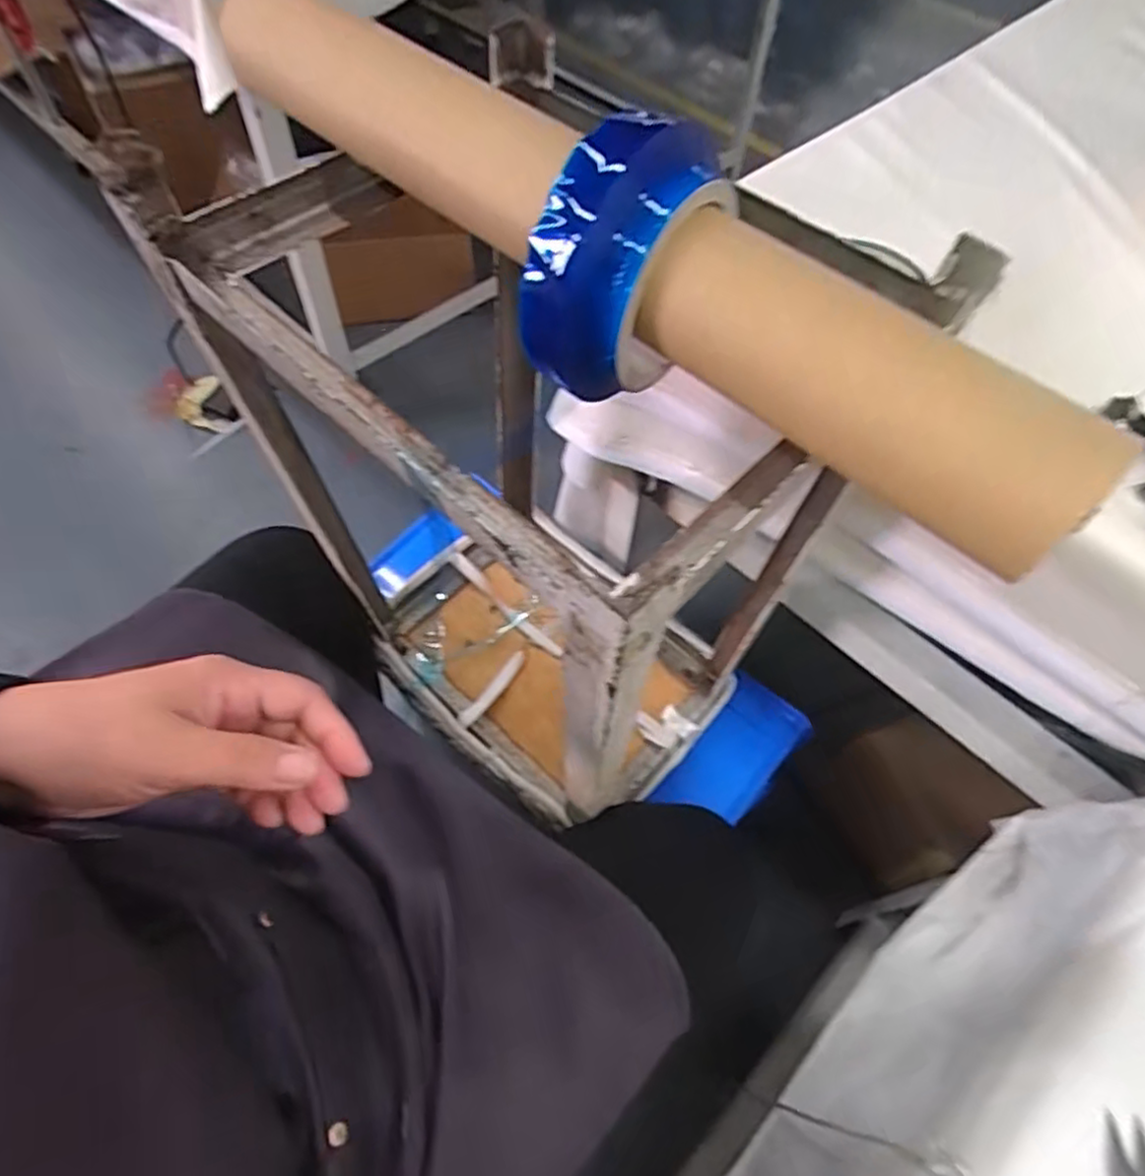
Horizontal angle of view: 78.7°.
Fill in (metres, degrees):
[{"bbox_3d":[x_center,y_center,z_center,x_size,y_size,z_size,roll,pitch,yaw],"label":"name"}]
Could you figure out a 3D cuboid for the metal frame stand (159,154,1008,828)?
[{"bbox_3d":[-0.016,-0.043,0.546,0.335,0.500,0.288,41,65,19],"label":"metal frame stand"}]

